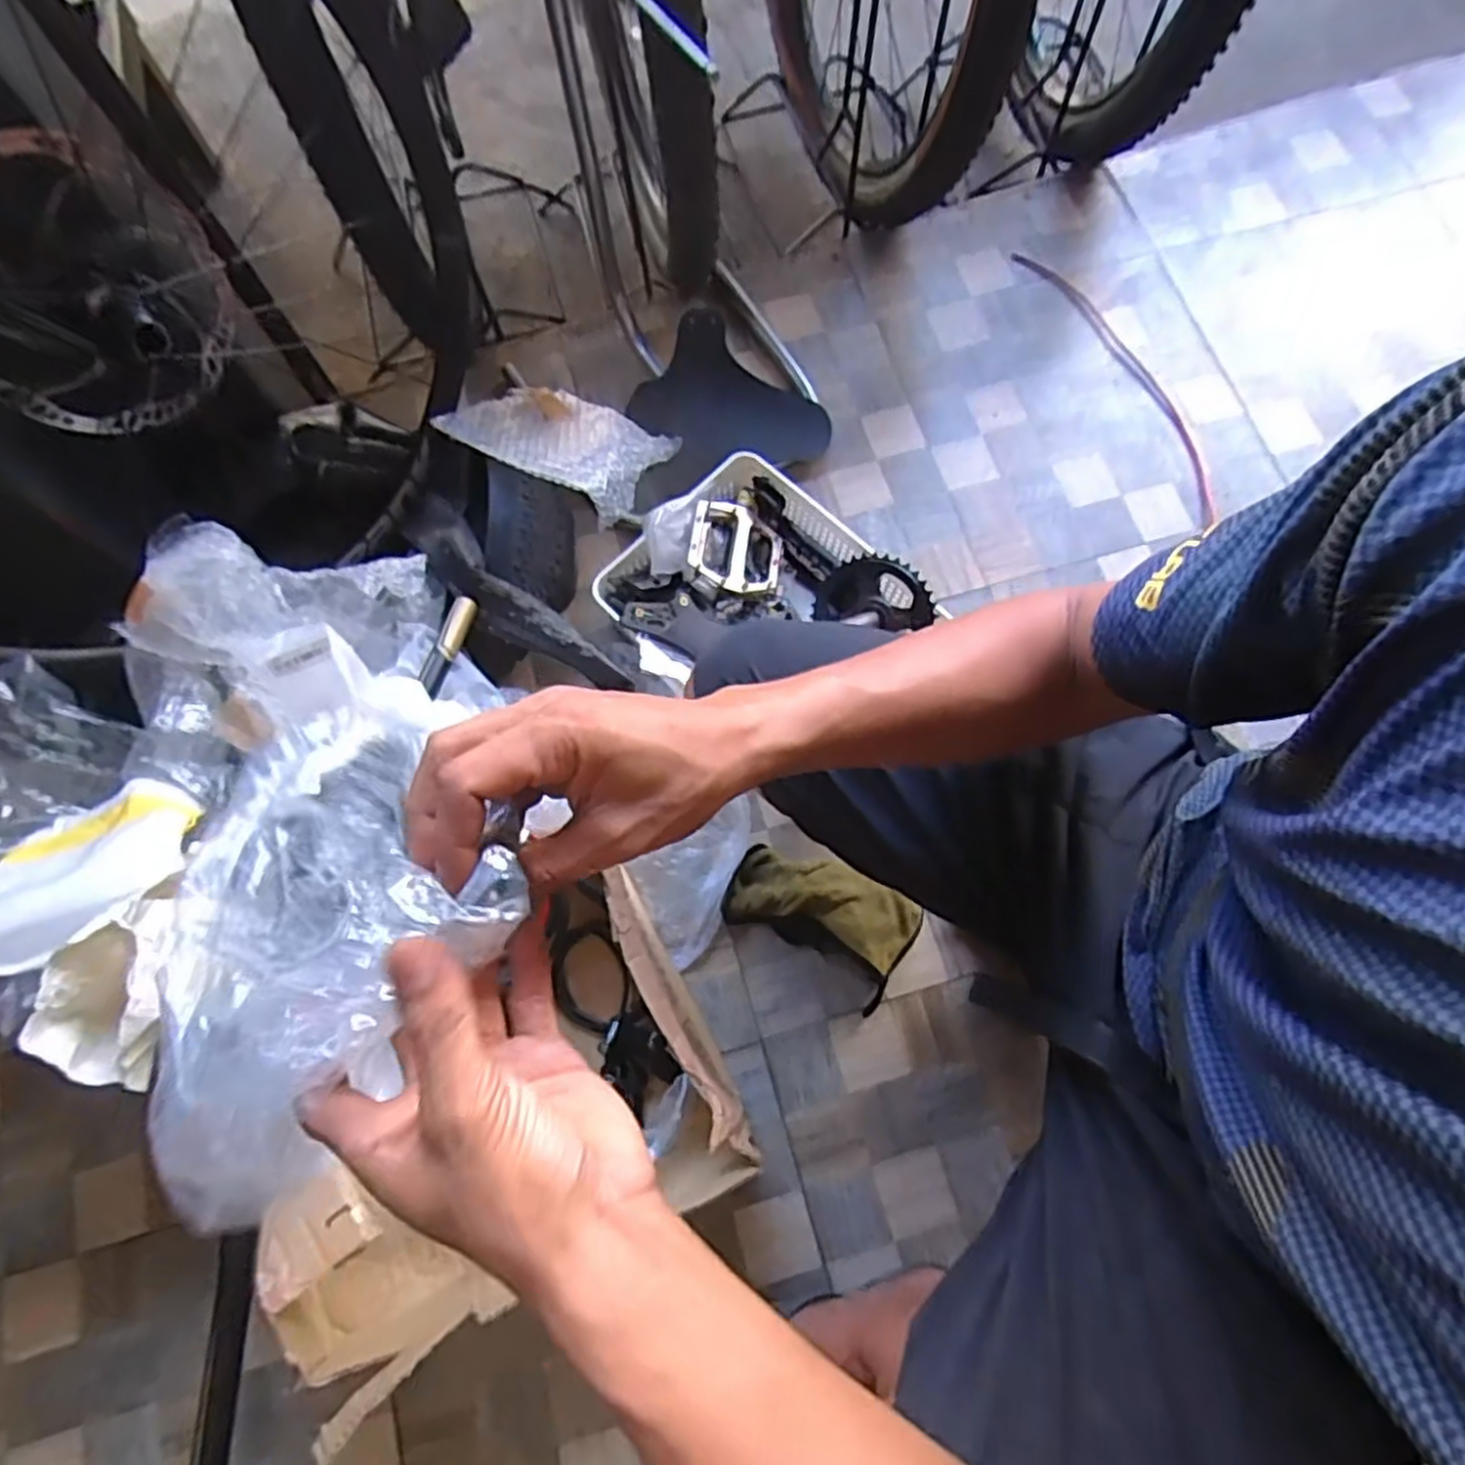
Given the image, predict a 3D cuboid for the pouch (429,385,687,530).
[{"bbox_3d":[-0.168,-0.328,0.864,0.206,0.052,0.227,24,46,12],"label":"pouch"}]

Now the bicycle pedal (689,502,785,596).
[{"bbox_3d":[0.002,-0.199,0.863,0.105,0.029,0.105,6,74,-22],"label":"bicycle pedal"}]

